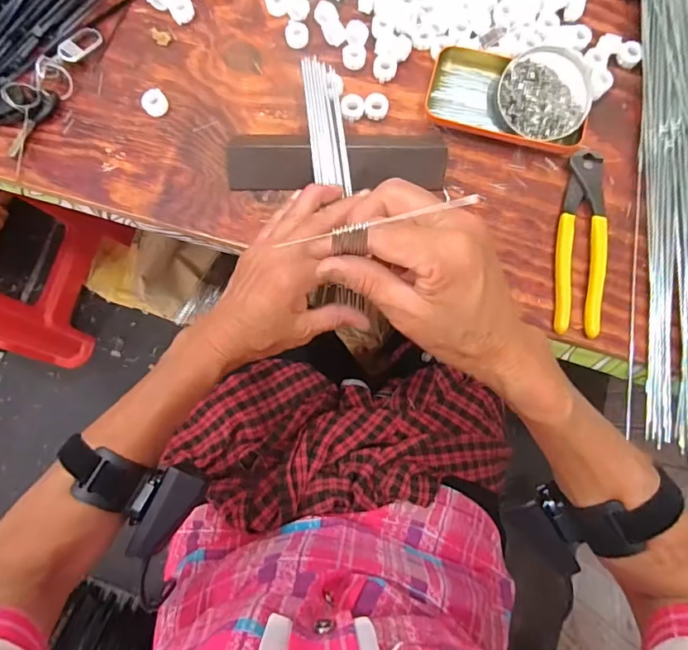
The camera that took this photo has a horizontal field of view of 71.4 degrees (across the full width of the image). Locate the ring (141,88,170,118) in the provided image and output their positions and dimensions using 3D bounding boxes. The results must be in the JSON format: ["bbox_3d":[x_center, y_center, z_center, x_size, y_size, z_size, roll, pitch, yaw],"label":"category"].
[{"bbox_3d":[-0.177,-0.208,0.449,0.023,0.013,0.023,0,80,-1],"label":"ring"}]

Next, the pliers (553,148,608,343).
[{"bbox_3d":[0.212,-0.074,0.428,0.040,0.014,0.167,10,80,1],"label":"pliers"}]

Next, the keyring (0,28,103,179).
[{"bbox_3d":[-0.297,-0.226,0.442,0.075,0.023,0.152,24,81,3],"label":"keyring"}]

